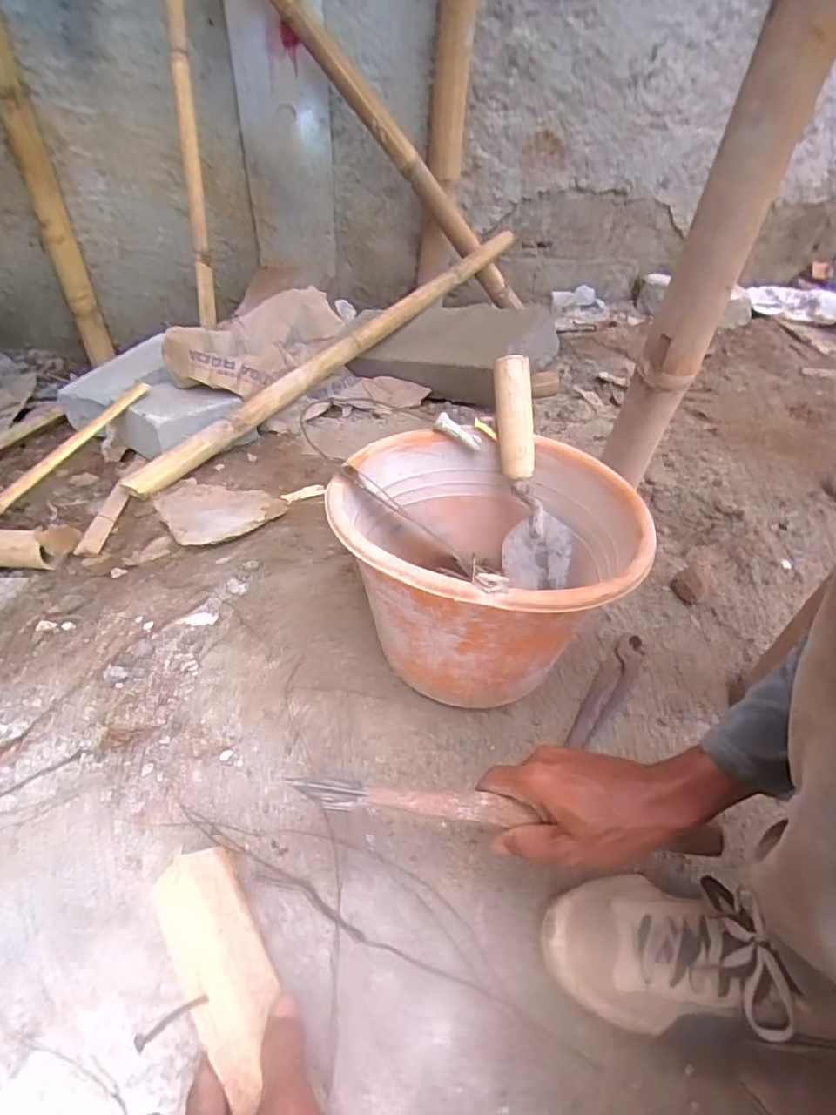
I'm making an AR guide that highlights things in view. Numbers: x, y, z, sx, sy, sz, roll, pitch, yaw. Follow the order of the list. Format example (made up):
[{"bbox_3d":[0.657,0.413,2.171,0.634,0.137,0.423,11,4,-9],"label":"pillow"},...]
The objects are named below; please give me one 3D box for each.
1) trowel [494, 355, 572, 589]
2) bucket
[{"bbox_3d":[0.111,-0.080,0.591,0.050,0.244,0.081,-15,14,-18],"label":"trowel"},{"bbox_3d":[0.063,0.004,0.563,0.269,0.179,0.245,2,45,-2],"label":"bucket"}]

